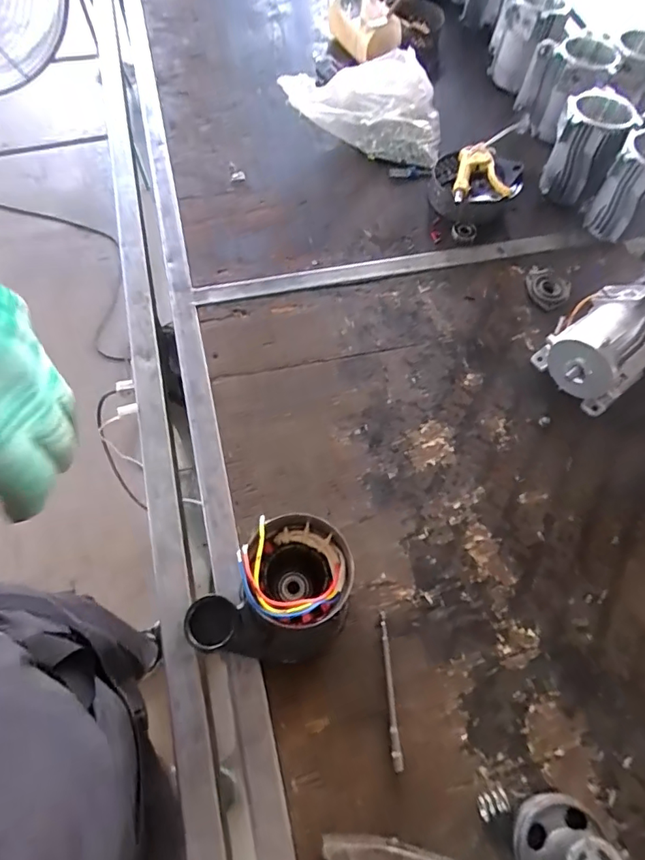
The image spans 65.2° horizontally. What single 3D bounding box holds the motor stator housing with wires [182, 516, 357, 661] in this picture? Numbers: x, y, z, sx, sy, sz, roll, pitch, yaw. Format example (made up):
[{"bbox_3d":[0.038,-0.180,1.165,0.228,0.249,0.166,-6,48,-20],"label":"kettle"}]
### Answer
[{"bbox_3d":[-0.049,0.164,0.483,0.147,0.181,0.100,-11,65,-9],"label":"motor stator housing with wires"}]

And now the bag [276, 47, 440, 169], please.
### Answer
[{"bbox_3d":[0.077,-0.577,0.892,0.275,0.115,0.156,10,63,2],"label":"bag"}]

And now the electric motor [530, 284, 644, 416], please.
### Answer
[{"bbox_3d":[0.378,-0.114,0.681,0.119,0.122,0.154,42,69,16],"label":"electric motor"}]

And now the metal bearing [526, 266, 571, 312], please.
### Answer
[{"bbox_3d":[0.348,-0.222,0.789,0.070,0.014,0.074,1,64,-3],"label":"metal bearing"}]

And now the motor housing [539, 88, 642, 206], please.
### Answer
[{"bbox_3d":[0.432,-0.462,0.842,0.111,0.153,0.110,33,66,13],"label":"motor housing"}]

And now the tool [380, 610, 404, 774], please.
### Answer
[{"bbox_3d":[0.070,0.272,0.532,0.011,0.007,0.147,-2,64,-4],"label":"tool"}]

